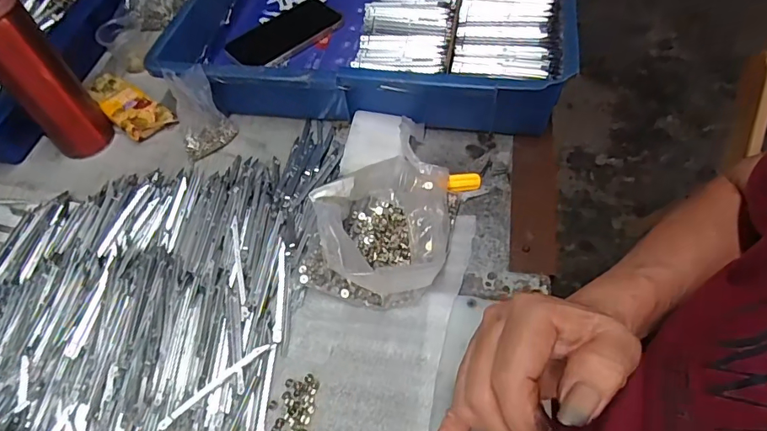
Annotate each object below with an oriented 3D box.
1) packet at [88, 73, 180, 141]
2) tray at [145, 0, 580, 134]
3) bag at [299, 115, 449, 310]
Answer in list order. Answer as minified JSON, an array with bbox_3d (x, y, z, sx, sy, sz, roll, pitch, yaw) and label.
[{"bbox_3d":[-0.295,-0.127,0.551,0.108,0.038,0.053,37,66,26],"label":"packet"},{"bbox_3d":[-0.015,-0.222,0.558,0.441,0.091,0.288,8,57,9],"label":"tray"},{"bbox_3d":[-0.003,0.005,0.397,0.116,0.068,0.125,12,57,13],"label":"bag"}]

